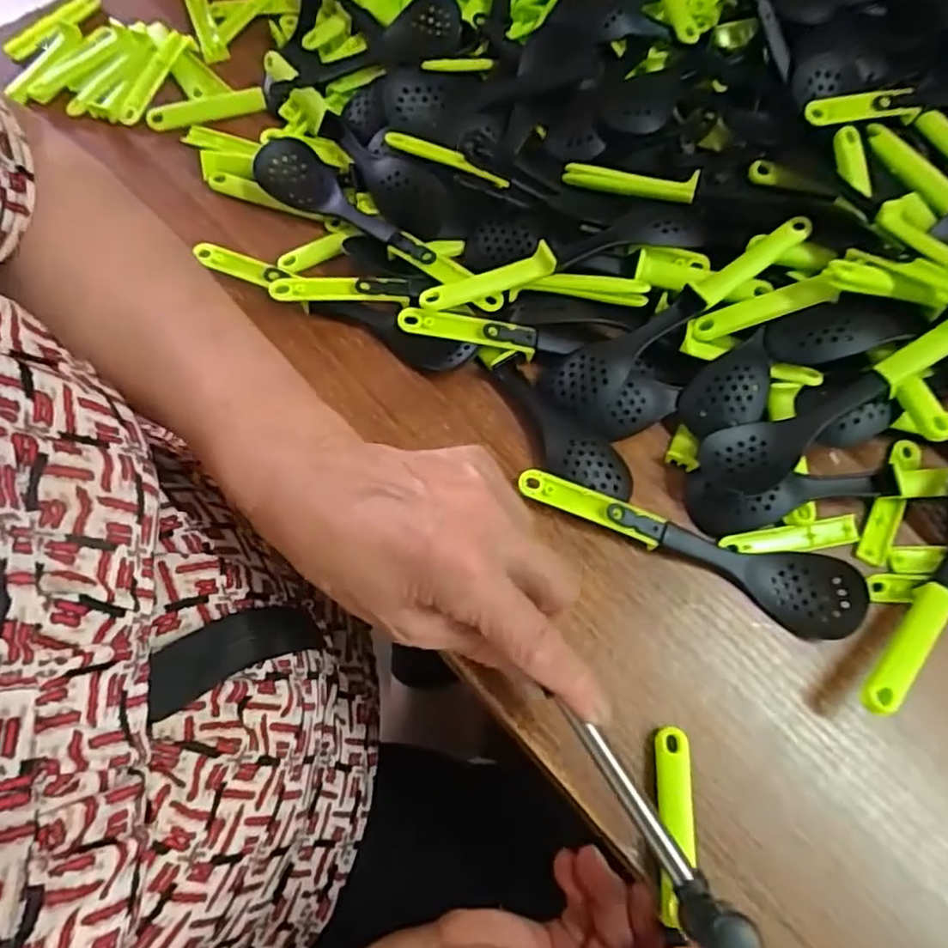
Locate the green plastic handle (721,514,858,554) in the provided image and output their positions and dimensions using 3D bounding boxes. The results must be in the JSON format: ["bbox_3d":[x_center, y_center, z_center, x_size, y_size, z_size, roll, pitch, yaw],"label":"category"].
[{"bbox_3d":[0.165,0.034,0.333,0.074,0.006,0.013,-9,69,-5],"label":"green plastic handle"}]

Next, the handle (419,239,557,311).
[{"bbox_3d":[0.007,-0.106,0.357,0.076,0.016,0.015,-21,71,-10],"label":"handle"}]

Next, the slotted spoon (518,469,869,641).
[{"bbox_3d":[0.109,0.035,0.327,0.176,0.016,0.037,22,70,7],"label":"slotted spoon"}]

